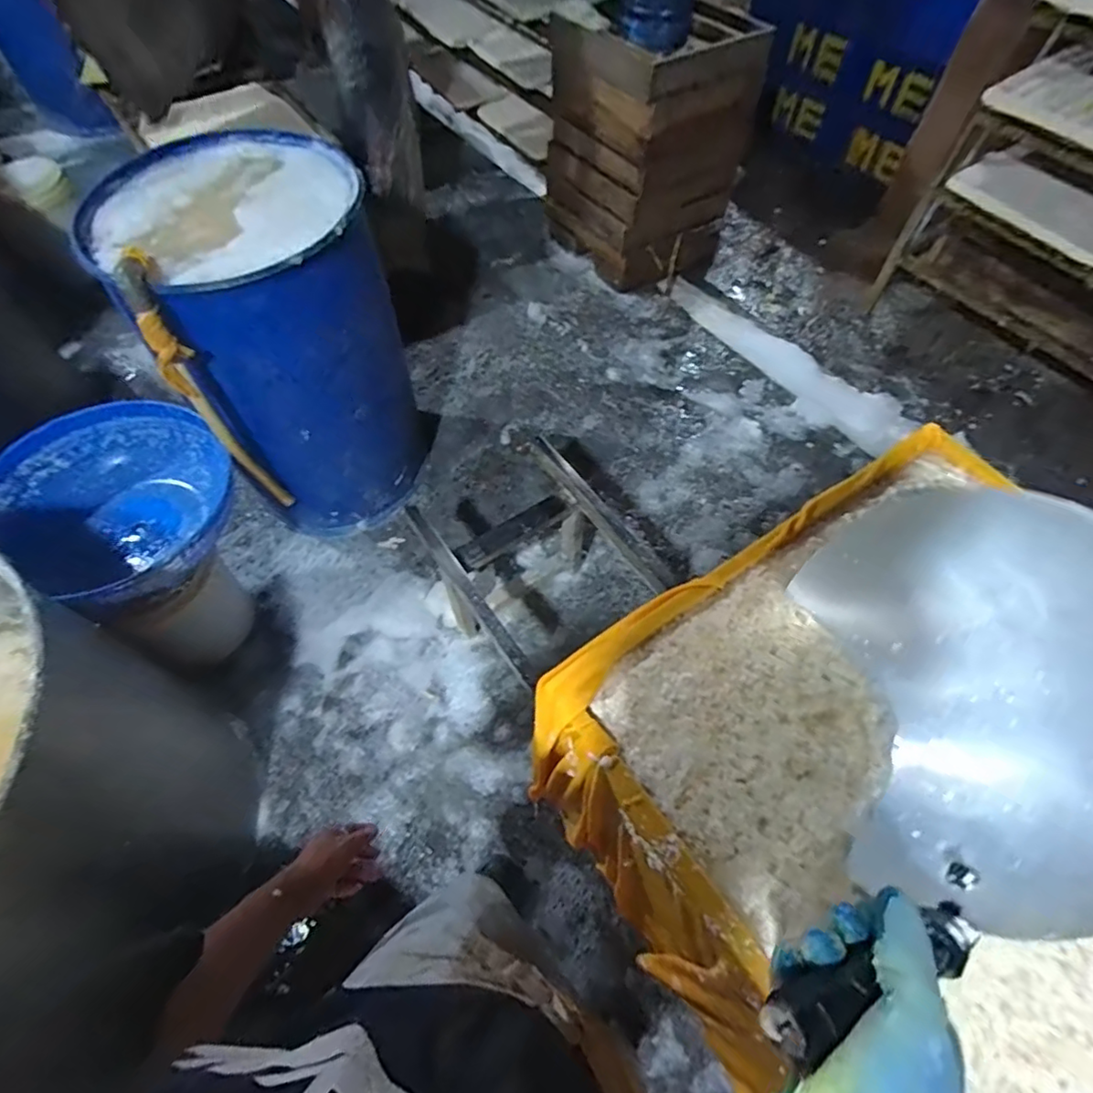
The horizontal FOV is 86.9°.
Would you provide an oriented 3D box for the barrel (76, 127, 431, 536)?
[{"bbox_3d":[-0.658,-0.491,1.541,0.542,0.853,0.485,-32,66,-18],"label":"barrel"}]

